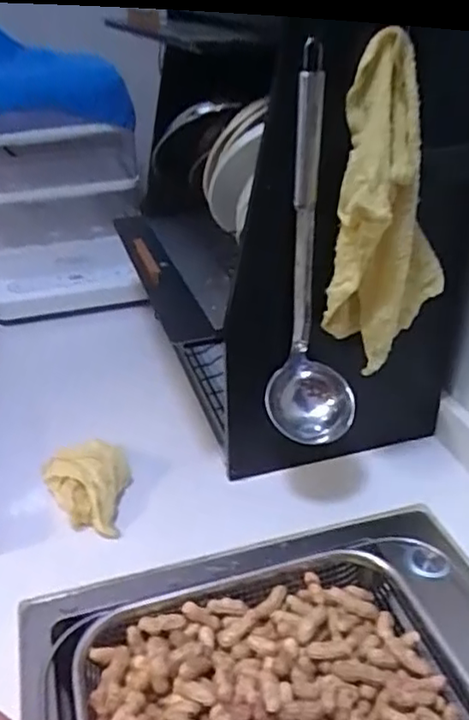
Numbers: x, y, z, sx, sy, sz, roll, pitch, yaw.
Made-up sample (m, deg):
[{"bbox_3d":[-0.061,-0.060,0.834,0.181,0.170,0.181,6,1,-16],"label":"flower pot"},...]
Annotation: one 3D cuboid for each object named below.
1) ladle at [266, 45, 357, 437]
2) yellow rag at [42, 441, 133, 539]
[{"bbox_3d":[0.076,-0.092,0.583,0.076,0.327,0.117,5,31,11],"label":"ladle"},{"bbox_3d":[-0.146,0.132,0.658,0.083,0.054,0.095,-11,32,-15],"label":"yellow rag"}]

